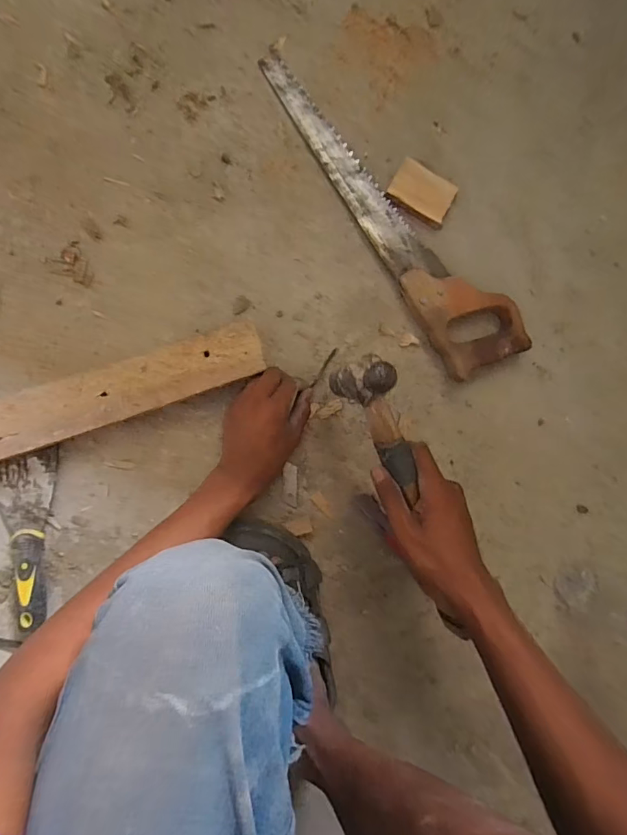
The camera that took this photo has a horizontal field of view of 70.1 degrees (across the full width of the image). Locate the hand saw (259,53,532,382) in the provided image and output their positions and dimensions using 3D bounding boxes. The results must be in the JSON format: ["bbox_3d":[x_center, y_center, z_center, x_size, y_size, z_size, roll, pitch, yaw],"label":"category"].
[{"bbox_3d":[0.101,-0.242,0.523,0.101,0.032,0.426,-35,96,-6],"label":"hand saw"}]

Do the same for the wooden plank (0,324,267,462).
[{"bbox_3d":[-0.247,-0.010,0.460,0.399,0.019,0.057,-20,94,-7],"label":"wooden plank"}]

